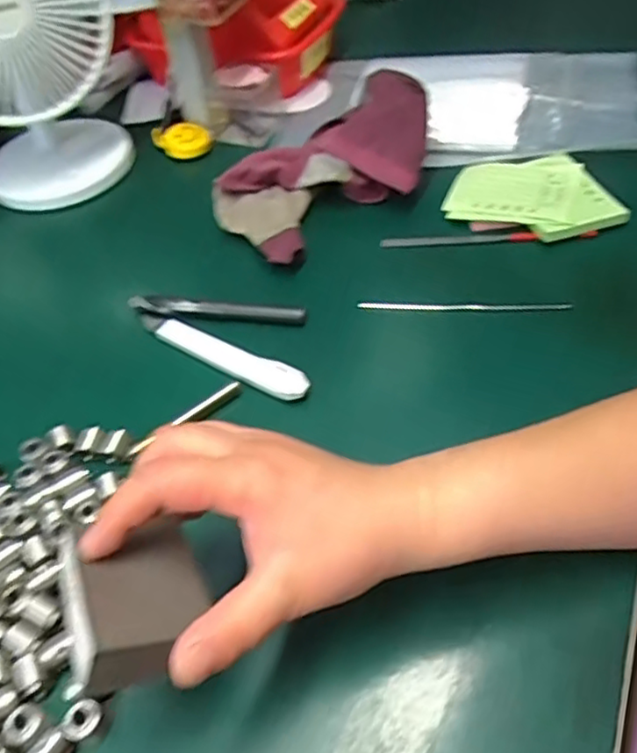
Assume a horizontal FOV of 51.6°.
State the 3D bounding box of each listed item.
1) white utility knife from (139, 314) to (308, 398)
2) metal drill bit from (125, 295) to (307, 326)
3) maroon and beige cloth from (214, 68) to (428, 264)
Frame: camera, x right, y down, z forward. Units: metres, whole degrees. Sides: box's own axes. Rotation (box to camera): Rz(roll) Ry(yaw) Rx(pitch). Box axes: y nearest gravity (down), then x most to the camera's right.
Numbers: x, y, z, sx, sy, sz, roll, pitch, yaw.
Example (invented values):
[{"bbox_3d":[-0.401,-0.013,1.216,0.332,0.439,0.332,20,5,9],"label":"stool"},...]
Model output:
[{"bbox_3d":[-0.071,-0.018,0.452,0.148,0.007,0.022,24,56,24],"label":"white utility knife"},{"bbox_3d":[-0.074,-0.051,0.476,0.130,0.006,0.011,5,51,10],"label":"metal drill bit"},{"bbox_3d":[0.007,-0.167,0.539,0.190,0.053,0.127,-33,53,-4],"label":"maroon and beige cloth"}]

